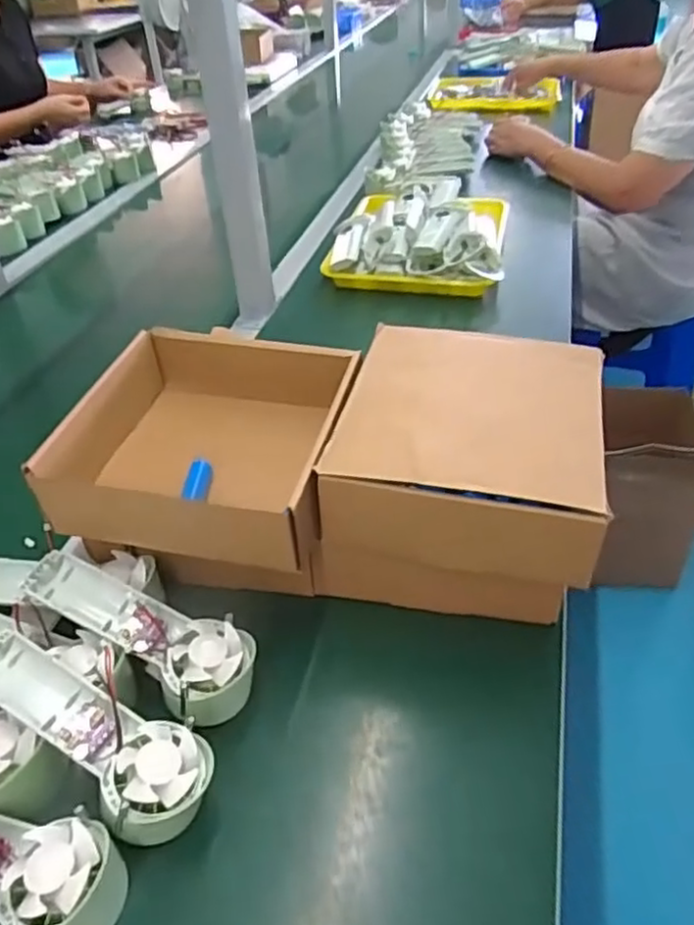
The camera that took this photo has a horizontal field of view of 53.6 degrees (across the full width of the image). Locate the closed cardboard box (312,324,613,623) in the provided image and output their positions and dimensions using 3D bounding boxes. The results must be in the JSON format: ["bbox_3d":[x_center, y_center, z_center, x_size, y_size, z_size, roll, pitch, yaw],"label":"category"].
[{"bbox_3d":[0.100,0.010,0.556,0.196,0.151,0.208,10,42,17],"label":"closed cardboard box"}]

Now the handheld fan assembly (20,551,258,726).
[{"bbox_3d":[-0.147,0.121,0.491,0.174,0.040,0.062,27,47,10],"label":"handheld fan assembly"}]

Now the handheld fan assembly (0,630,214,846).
[{"bbox_3d":[-0.164,0.166,0.436,0.171,0.044,0.063,29,48,14],"label":"handheld fan assembly"}]

